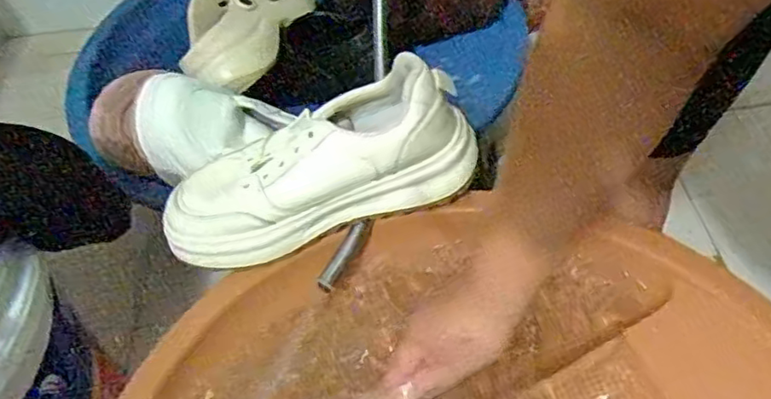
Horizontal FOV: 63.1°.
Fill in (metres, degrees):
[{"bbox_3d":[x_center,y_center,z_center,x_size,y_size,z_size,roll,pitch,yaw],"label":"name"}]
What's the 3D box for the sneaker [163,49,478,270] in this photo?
[{"bbox_3d":[-0.056,-0.027,0.479,0.239,0.093,0.085,-23,49,6],"label":"sneaker"}]

